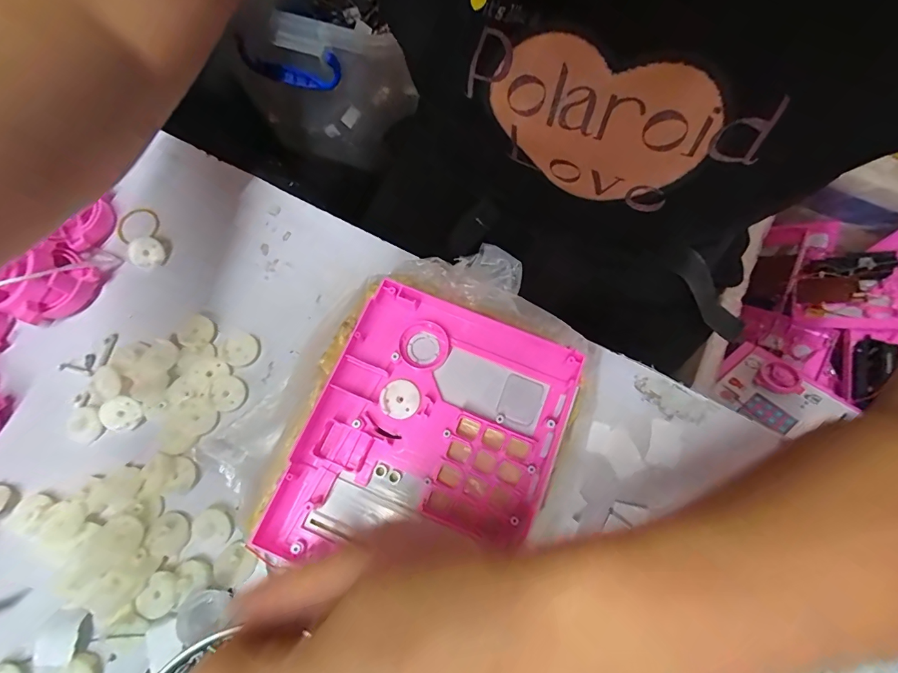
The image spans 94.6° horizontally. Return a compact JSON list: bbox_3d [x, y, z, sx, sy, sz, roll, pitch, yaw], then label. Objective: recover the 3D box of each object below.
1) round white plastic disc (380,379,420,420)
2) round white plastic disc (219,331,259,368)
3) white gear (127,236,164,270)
[{"bbox_3d":[-0.029,0.037,0.246,0.023,0.004,0.023,0,71,-1],"label":"round white plastic disc"},{"bbox_3d":[-0.143,0.009,0.282,0.022,0.004,0.023,26,72,8],"label":"round white plastic disc"},{"bbox_3d":[-0.221,-0.061,0.303,0.021,0.009,0.022,0,71,-1],"label":"white gear"}]

